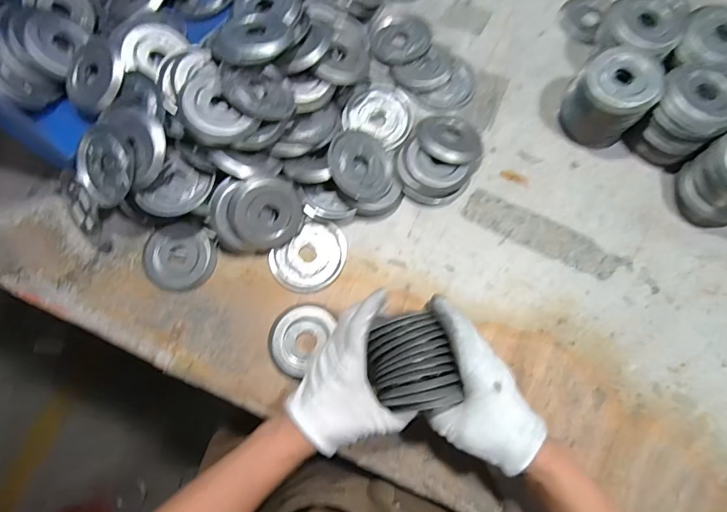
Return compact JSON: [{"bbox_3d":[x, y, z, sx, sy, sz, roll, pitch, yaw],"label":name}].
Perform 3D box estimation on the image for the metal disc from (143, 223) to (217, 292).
[{"bbox_3d":[-0.211,0.000,0.495,0.080,0.015,0.076,0,73,-1],"label":"metal disc"}]

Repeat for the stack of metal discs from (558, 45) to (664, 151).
[{"bbox_3d":[0.288,-0.185,0.514,0.077,0.091,0.087,-43,78,-12],"label":"stack of metal discs"}]

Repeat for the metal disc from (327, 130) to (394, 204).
[{"bbox_3d":[-0.004,-0.104,0.503,0.080,0.015,0.080,6,77,-28],"label":"metal disc"}]

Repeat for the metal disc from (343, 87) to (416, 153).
[{"bbox_3d":[0.023,-0.179,0.550,0.084,0.011,0.079,0,73,-1],"label":"metal disc"}]

